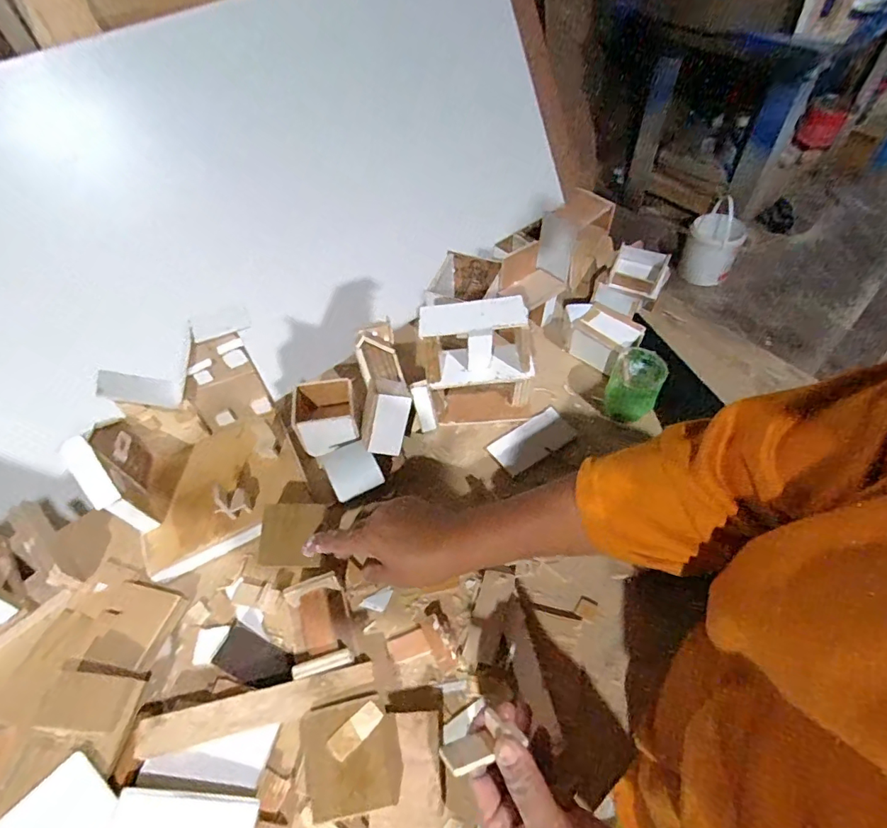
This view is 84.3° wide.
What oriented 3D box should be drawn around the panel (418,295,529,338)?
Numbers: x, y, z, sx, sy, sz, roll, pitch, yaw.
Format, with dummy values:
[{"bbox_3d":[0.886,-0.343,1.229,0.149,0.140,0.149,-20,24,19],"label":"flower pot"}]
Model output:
[{"bbox_3d":[0.030,-0.102,0.502,0.108,0.007,0.040,-2,63,10],"label":"panel"}]

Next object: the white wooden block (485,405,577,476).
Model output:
[{"bbox_3d":[0.104,0.029,0.571,0.101,0.008,0.048,-32,57,-18],"label":"white wooden block"}]

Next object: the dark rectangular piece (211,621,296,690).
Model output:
[{"bbox_3d":[-0.168,0.217,0.435,0.069,0.011,0.038,25,46,12],"label":"dark rectangular piece"}]

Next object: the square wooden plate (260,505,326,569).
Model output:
[{"bbox_3d":[-0.147,0.117,0.476,0.056,0.007,0.059,6,75,-14],"label":"square wooden plate"}]

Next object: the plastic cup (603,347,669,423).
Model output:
[{"bbox_3d":[0.219,-0.029,0.569,0.054,0.076,0.058,-2,53,3],"label":"plastic cup"}]

